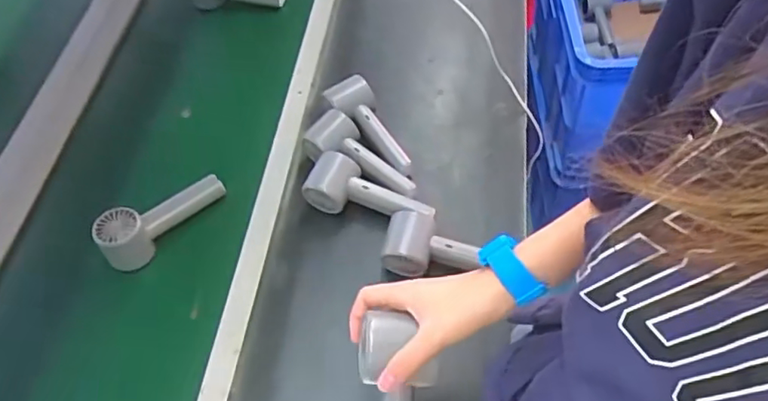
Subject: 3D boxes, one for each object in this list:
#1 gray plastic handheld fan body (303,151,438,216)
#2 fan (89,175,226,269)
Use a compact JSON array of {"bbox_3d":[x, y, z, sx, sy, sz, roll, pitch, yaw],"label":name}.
[{"bbox_3d":[-0.017,-0.007,0.704,0.149,0.043,0.058,18,60,17],"label":"gray plastic handheld fan body"},{"bbox_3d":[-0.267,0.019,0.710,0.155,0.053,0.049,-33,59,-15],"label":"fan"}]

